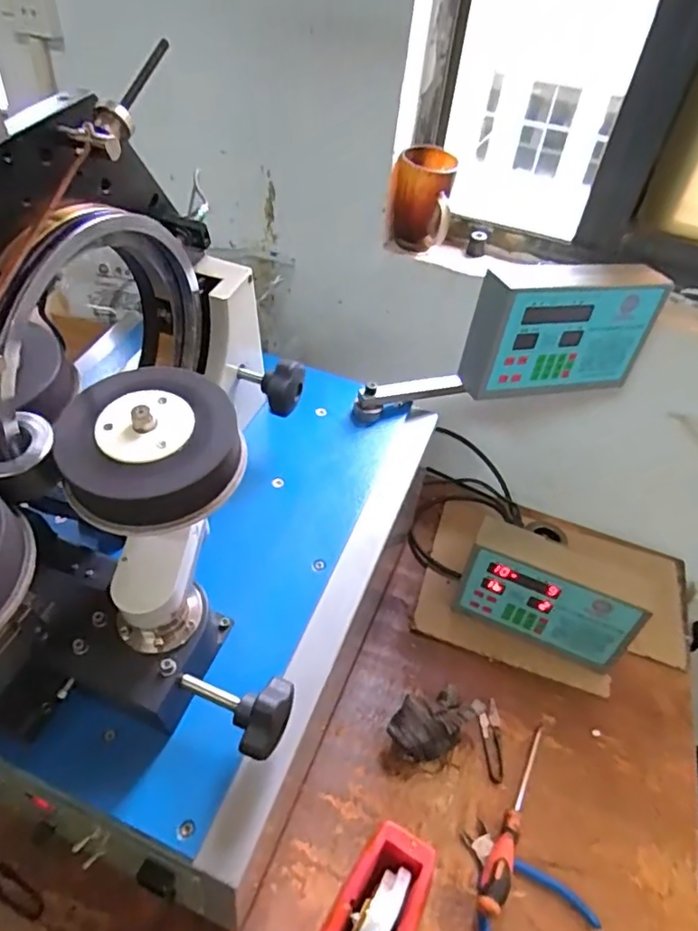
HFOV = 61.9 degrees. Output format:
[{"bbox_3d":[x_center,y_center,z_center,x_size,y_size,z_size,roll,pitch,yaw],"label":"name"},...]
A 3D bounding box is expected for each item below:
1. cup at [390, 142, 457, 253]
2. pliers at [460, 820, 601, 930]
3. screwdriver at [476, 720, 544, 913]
[{"bbox_3d":[0.103,-0.373,0.824,0.084,0.118,0.071,10,44,3],"label":"cup"},{"bbox_3d":[0.170,0.449,0.610,0.135,0.014,0.131,-18,49,-24],"label":"pliers"},{"bbox_3d":[0.192,0.391,0.661,0.029,0.034,0.222,25,47,17],"label":"screwdriver"}]

